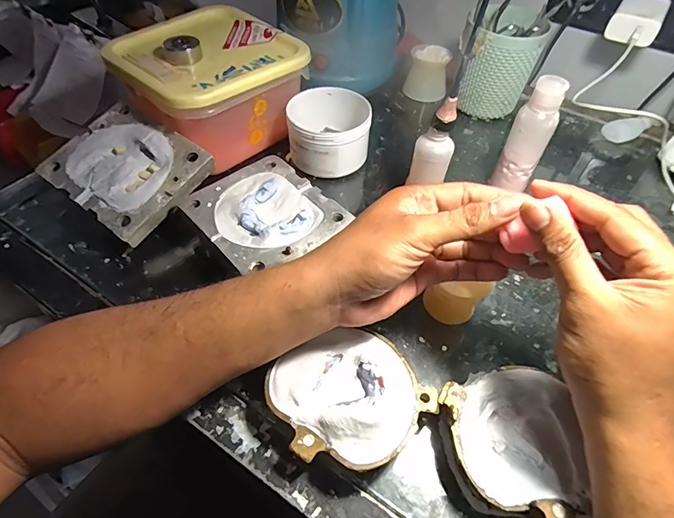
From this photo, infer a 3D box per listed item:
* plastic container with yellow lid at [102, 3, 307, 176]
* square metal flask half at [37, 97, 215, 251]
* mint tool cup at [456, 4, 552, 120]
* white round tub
[{"bbox_3d":[-0.140,-0.196,0.463,0.168,0.093,0.167,-36,61,-27],"label":"plastic container with yellow lid"},{"bbox_3d":[-0.202,-0.089,0.391,0.125,0.022,0.109,34,72,12],"label":"square metal flask half"},{"bbox_3d":[0.204,-0.258,0.522,0.086,0.116,0.097,10,52,5],"label":"mint tool cup"},{"bbox_3d":[-0.009,-0.148,0.465,0.091,0.057,0.108,2,51,-1],"label":"white round tub"}]

